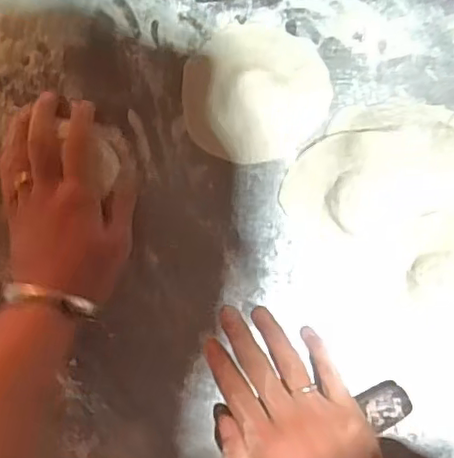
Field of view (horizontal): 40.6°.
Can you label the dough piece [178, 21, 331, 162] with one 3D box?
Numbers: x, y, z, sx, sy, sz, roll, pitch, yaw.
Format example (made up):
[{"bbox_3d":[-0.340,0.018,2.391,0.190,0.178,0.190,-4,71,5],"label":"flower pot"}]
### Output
[{"bbox_3d":[0.020,-0.096,0.424,0.099,0.016,0.095,0,87,0],"label":"dough piece"}]

